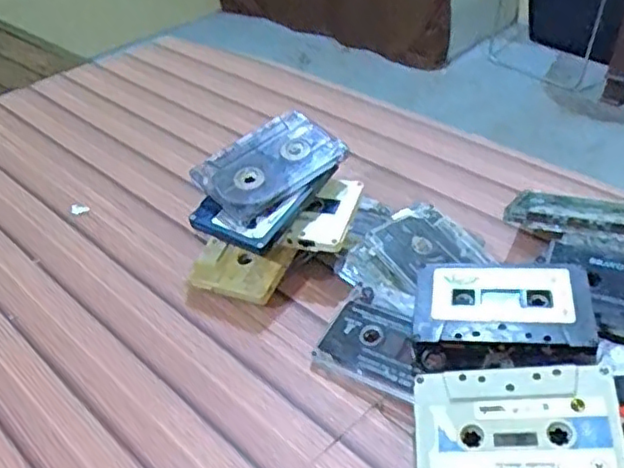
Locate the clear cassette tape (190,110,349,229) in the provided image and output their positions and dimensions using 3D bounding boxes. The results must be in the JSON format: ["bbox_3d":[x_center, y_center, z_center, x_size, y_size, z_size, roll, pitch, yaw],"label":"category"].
[{"bbox_3d":[-0.030,-0.051,0.474,0.101,0.007,0.065,-34,59,-22],"label":"clear cassette tape"}]

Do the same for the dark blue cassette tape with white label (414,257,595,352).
[{"bbox_3d":[0.113,0.038,0.393,0.097,0.015,0.071,2,39,8],"label":"dark blue cassette tape with white label"}]

